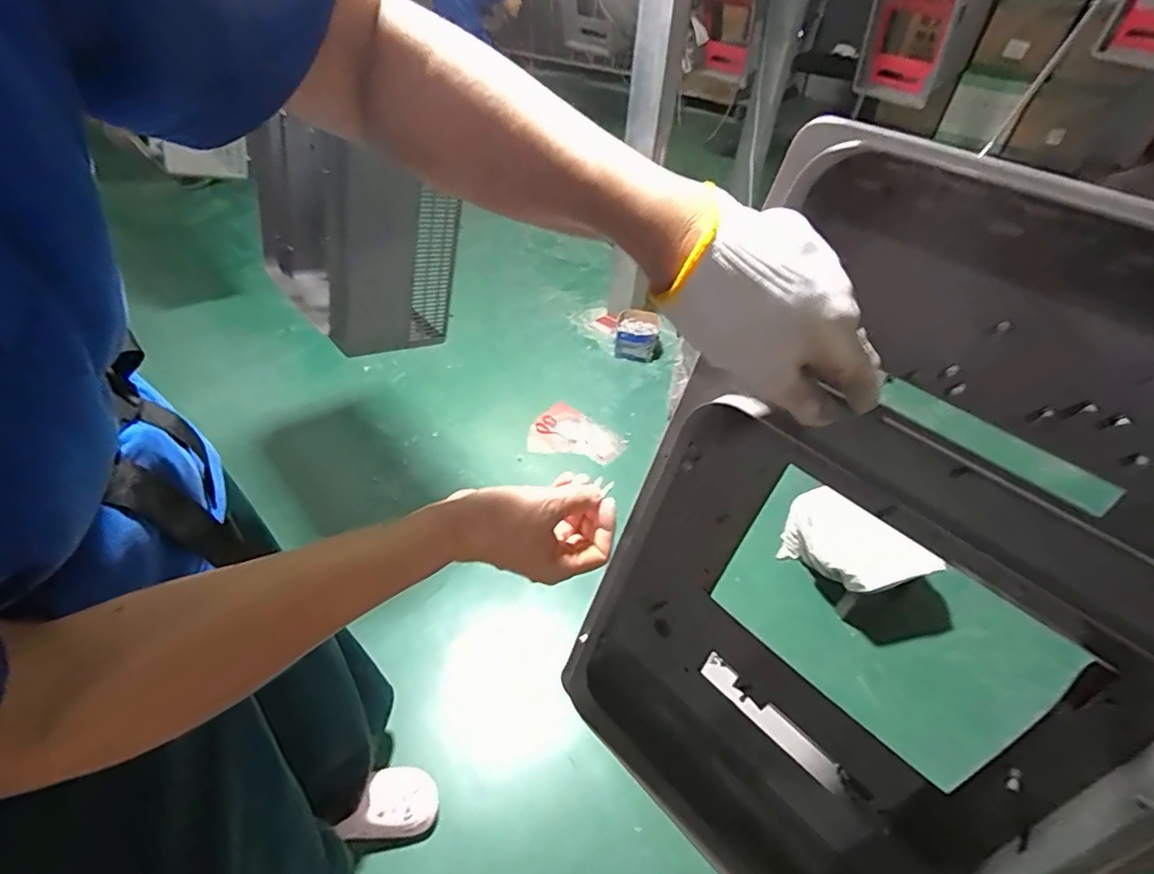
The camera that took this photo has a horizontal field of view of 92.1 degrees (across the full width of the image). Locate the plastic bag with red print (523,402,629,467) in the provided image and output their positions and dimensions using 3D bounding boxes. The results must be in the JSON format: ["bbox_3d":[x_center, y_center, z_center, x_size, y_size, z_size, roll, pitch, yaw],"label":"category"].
[{"bbox_3d":[-0.014,0.007,1.673,0.295,0.034,0.194,35,68,29],"label":"plastic bag with red print"}]

